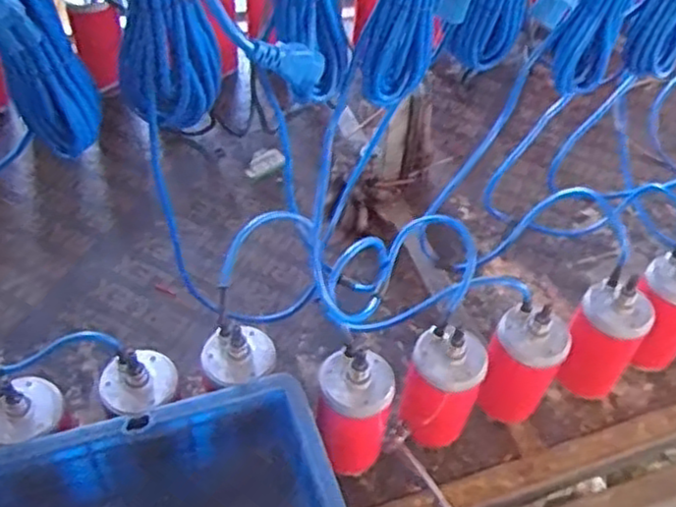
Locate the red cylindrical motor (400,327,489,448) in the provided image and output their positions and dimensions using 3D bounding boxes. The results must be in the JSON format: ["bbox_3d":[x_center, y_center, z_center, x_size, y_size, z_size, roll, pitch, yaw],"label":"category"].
[{"bbox_3d":[0.109,0.145,0.763,0.079,0.144,0.066,24,52,15],"label":"red cylindrical motor"}]

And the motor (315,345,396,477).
[{"bbox_3d":[0.017,0.165,0.744,0.073,0.156,0.070,2,50,-3],"label":"motor"}]

